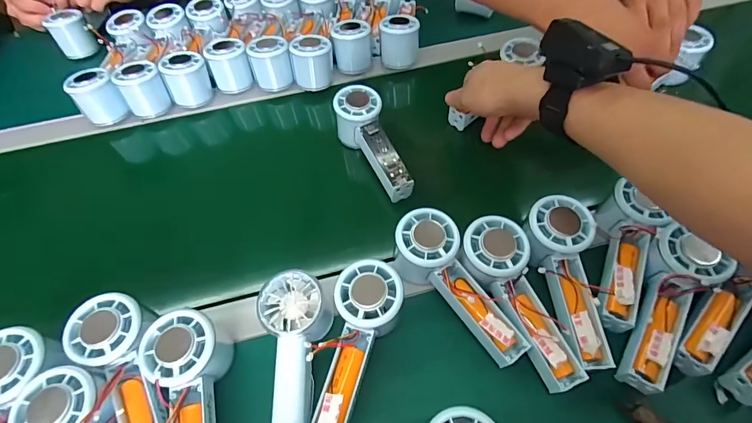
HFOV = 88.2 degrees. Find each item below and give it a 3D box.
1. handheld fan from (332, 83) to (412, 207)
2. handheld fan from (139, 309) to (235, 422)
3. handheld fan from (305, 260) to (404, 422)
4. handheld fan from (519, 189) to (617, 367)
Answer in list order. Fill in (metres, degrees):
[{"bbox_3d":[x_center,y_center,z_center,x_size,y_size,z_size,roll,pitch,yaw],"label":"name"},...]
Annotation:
[{"bbox_3d":[-0.002,-0.079,0.468,0.052,0.052,0.152,-23,70,-12],"label":"handheld fan"},{"bbox_3d":[-0.145,0.157,0.312,0.055,0.063,0.147,-12,70,-5],"label":"handheld fan"},{"bbox_3d":[-0.020,0.117,0.319,0.057,0.058,0.147,14,58,12],"label":"handheld fan"},{"bbox_3d":[0.169,0.059,0.346,0.056,0.029,0.148,-5,71,0],"label":"handheld fan"}]

